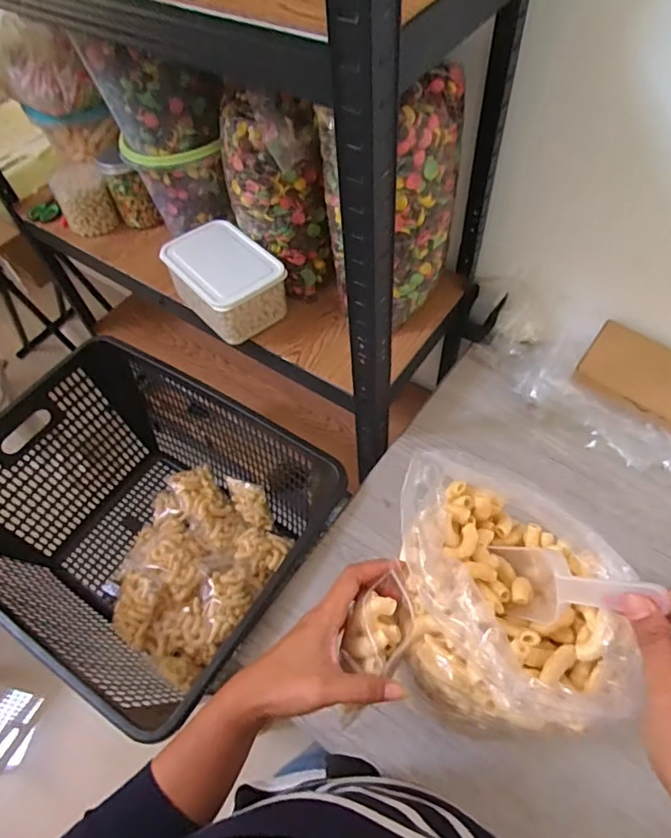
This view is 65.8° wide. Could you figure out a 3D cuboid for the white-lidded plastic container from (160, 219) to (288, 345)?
[{"bbox_3d":[-0.175,-0.222,0.816,0.128,0.099,0.181,-38,62,-18],"label":"white-lidded plastic container"}]

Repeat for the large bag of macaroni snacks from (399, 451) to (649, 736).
[{"bbox_3d":[0.128,0.141,0.412,0.138,0.139,0.178,-2,58,4],"label":"large bag of macaroni snacks"}]

